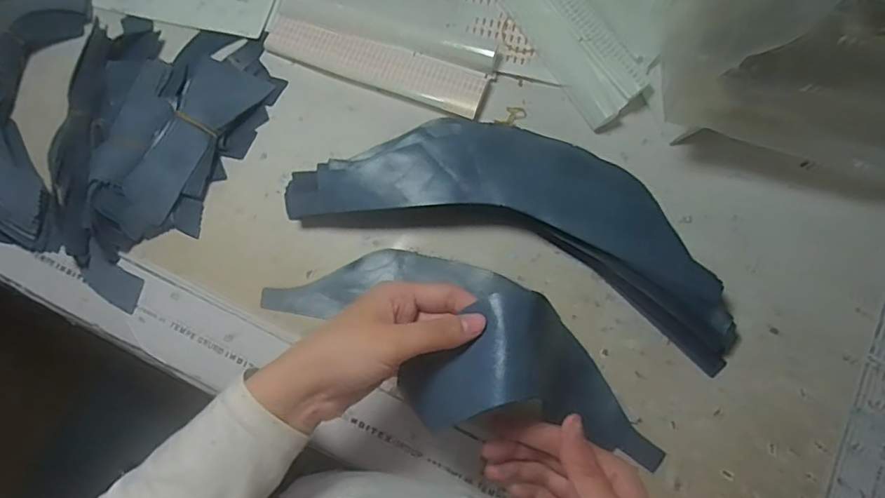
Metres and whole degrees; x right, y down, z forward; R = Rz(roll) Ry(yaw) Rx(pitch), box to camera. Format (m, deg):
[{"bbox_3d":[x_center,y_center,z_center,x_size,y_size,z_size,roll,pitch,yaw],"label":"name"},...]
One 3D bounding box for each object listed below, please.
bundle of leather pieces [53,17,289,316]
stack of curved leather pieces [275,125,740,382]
[{"bbox_3d":[-0.255,-0.089,0.471,0.155,0.044,0.258,19,78,4],"label":"bundle of leather pieces"},{"bbox_3d":[0.065,-0.025,0.451,0.383,0.047,0.120,20,78,5],"label":"stack of curved leather pieces"}]

